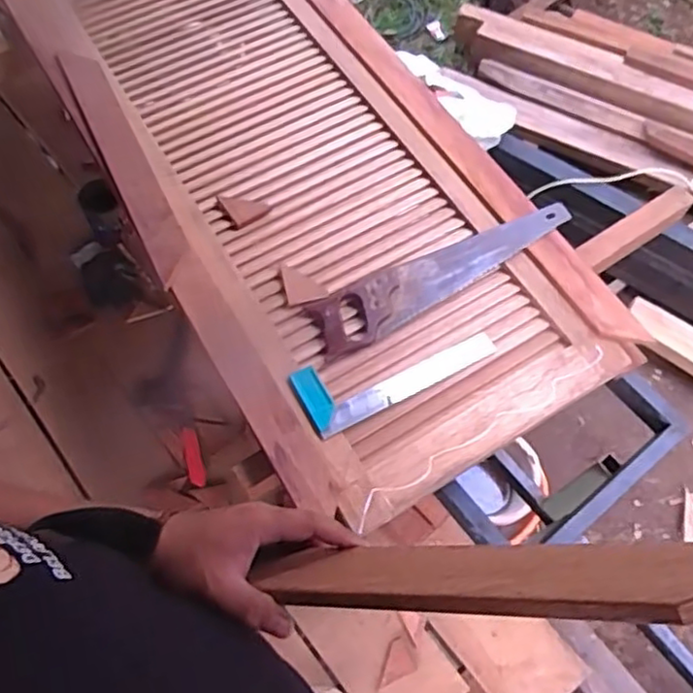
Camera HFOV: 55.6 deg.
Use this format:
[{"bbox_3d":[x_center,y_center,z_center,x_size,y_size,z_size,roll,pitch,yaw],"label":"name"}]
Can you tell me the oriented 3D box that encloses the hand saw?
[{"bbox_3d":[0.157,-0.127,1.087,0.480,0.042,0.110,-28,68,-15],"label":"hand saw"}]

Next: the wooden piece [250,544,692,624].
[{"bbox_3d":[0.074,0.131,0.379,0.315,0.061,0.010,-13,99,34],"label":"wooden piece"}]

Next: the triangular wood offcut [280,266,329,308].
[{"bbox_3d":[-0.071,-0.102,1.087,0.065,0.013,0.077,-13,65,-8],"label":"triangular wood offcut"}]

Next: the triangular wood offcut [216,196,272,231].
[{"bbox_3d":[-0.176,-0.244,1.145,0.071,0.012,0.074,-29,68,-15],"label":"triangular wood offcut"}]

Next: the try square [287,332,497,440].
[{"bbox_3d":[0.075,0.027,1.002,0.313,0.032,0.103,-26,67,-14],"label":"try square"}]

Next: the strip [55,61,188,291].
[{"bbox_3d":[-0.375,-0.311,1.124,0.066,0.030,0.499,-25,74,-14],"label":"strip"}]

